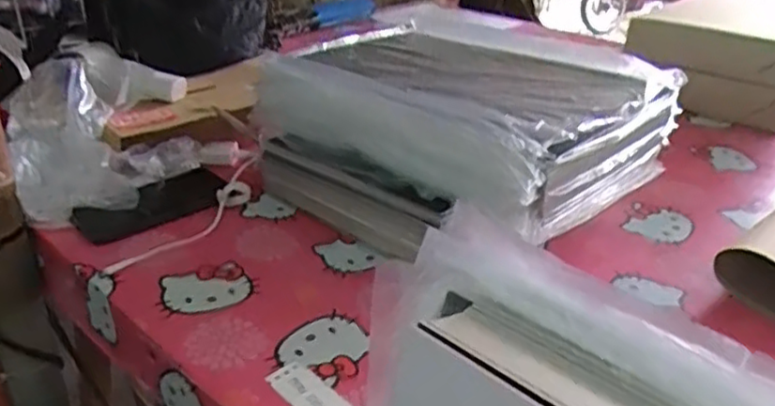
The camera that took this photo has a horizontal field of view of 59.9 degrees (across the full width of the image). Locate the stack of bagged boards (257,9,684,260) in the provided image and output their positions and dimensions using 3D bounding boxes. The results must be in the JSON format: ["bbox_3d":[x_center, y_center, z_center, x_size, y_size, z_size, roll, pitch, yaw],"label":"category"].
[{"bbox_3d":[0.079,-0.095,0.787,0.402,0.133,0.366,23,35,35],"label":"stack of bagged boards"}]

